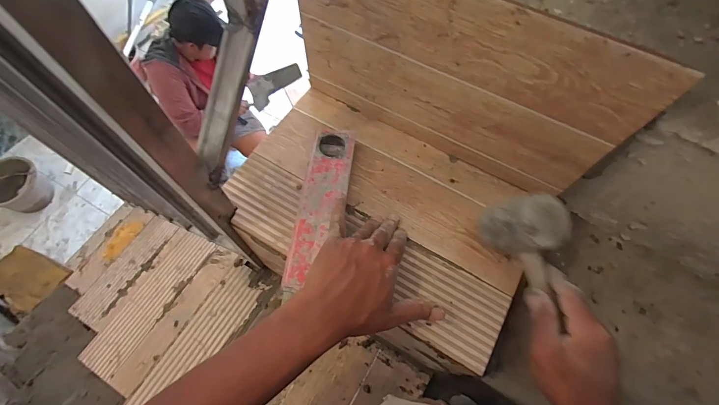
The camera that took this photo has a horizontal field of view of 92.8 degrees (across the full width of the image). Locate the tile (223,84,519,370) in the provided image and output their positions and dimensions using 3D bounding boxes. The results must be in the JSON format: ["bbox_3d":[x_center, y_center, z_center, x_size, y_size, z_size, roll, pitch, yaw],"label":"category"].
[{"bbox_3d":[0.031,0.003,0.465,0.389,0.012,0.248,29,68,11],"label":"tile"}]

